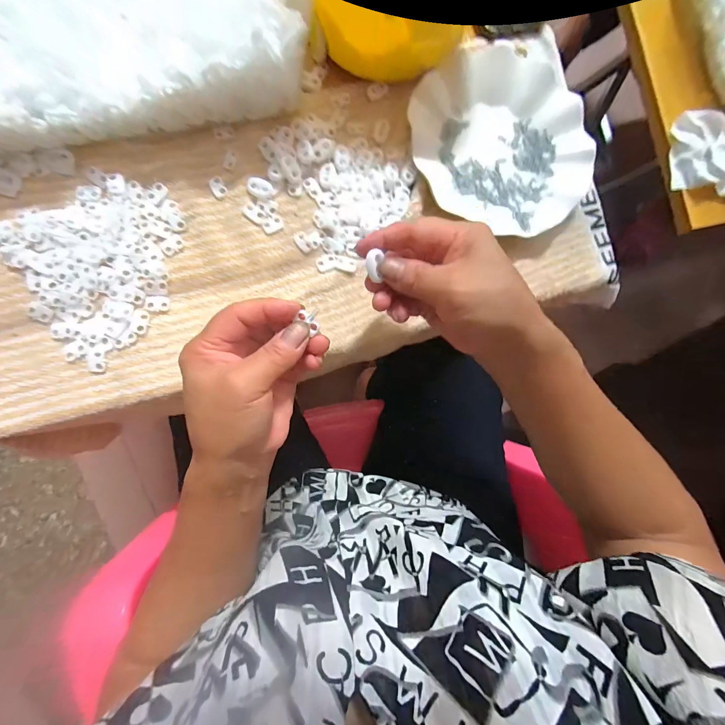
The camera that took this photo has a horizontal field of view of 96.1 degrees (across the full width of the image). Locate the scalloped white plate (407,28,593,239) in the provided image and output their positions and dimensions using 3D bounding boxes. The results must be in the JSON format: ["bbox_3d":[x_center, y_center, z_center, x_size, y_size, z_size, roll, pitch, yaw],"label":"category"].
[{"bbox_3d":[0.145,-0.219,0.324,0.197,0.028,0.181,1,85,-9],"label":"scalloped white plate"}]

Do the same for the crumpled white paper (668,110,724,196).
[{"bbox_3d":[0.406,-0.240,0.371,0.104,0.028,0.090,5,85,-9],"label":"crumpled white paper"}]

